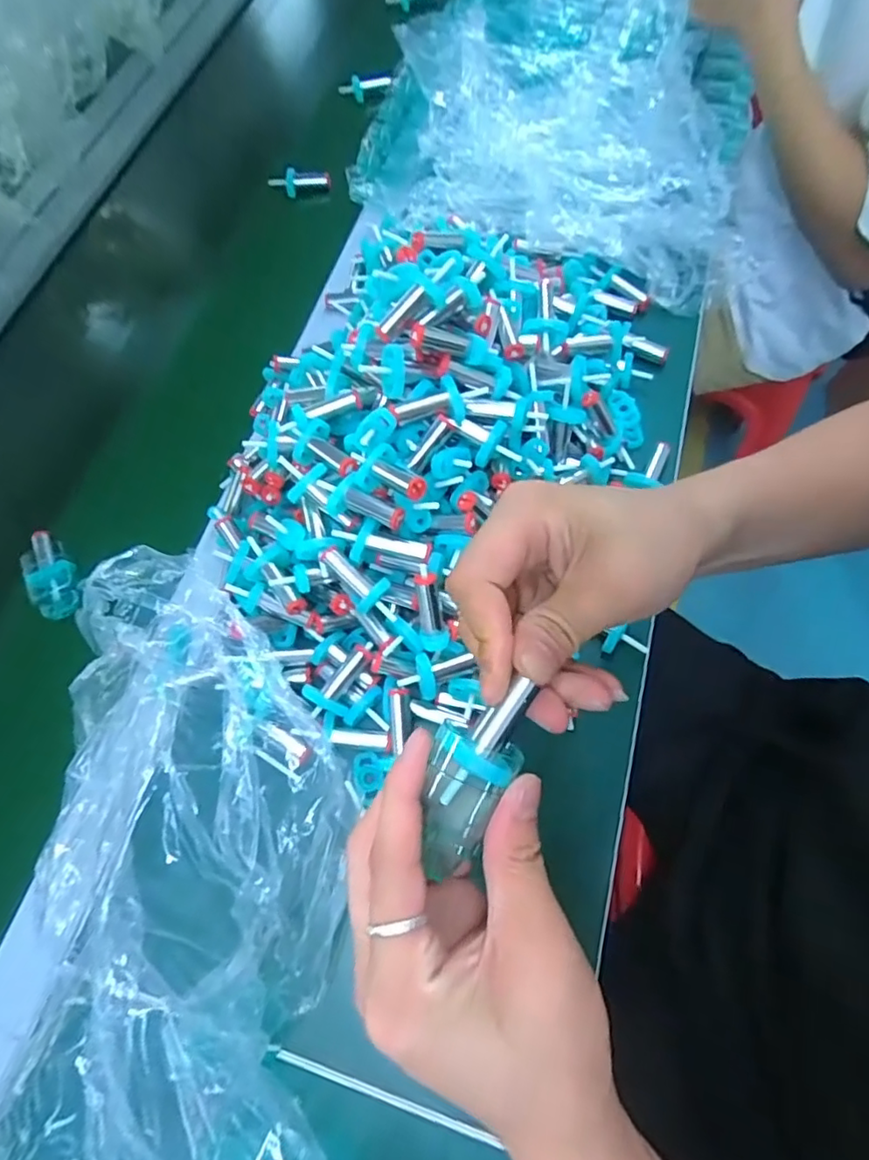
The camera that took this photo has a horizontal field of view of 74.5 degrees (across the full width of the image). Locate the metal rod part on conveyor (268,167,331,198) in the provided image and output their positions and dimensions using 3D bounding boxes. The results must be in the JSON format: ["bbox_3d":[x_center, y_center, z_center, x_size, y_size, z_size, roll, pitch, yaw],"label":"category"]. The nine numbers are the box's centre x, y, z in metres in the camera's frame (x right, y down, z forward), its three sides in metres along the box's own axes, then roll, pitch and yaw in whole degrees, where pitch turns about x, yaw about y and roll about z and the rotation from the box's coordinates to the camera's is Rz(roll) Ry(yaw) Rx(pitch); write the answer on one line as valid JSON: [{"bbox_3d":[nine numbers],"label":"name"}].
[{"bbox_3d":[-0.142,-0.423,0.609,0.067,0.030,0.019,3,67,4],"label":"metal rod part on conveyor"}]

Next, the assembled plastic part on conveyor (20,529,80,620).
[{"bbox_3d":[-0.296,-0.005,0.438,0.036,0.013,0.073,-31,69,-10],"label":"assembled plastic part on conveyor"}]

